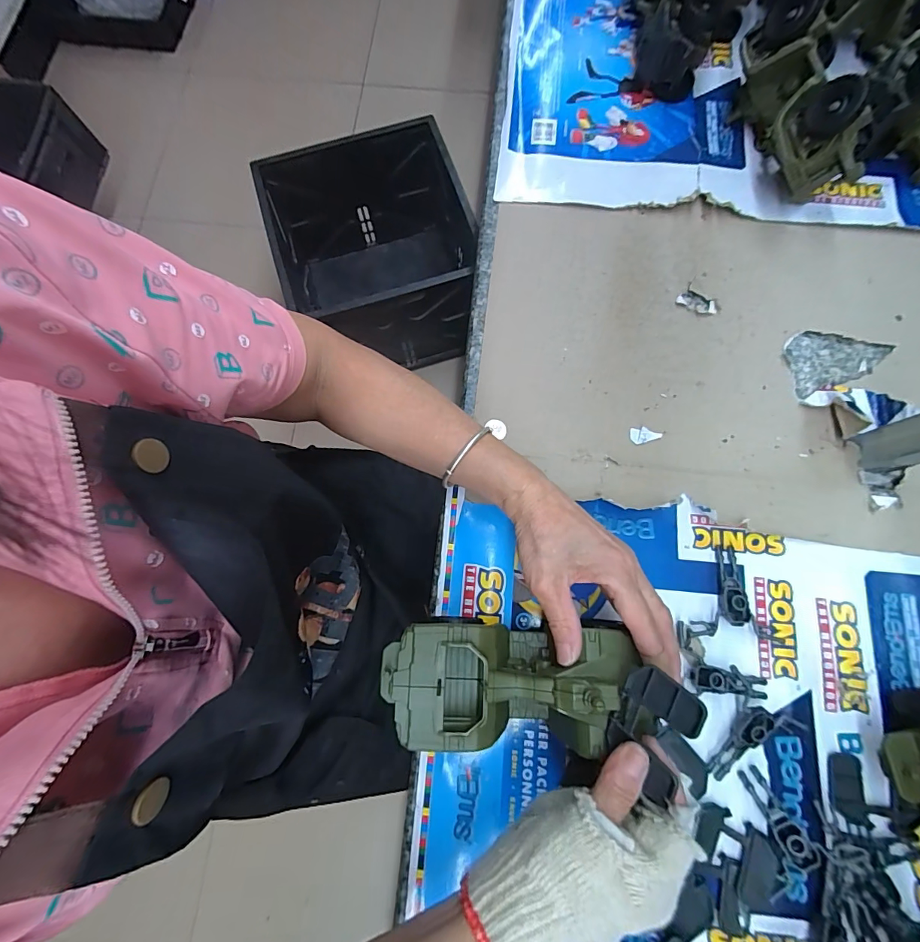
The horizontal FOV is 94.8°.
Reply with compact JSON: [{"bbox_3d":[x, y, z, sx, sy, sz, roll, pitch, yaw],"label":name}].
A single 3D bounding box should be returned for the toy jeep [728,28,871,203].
[{"bbox_3d":[0.338,-0.352,0.419,0.089,0.091,0.176,-7,76,0],"label":"toy jeep"}]

